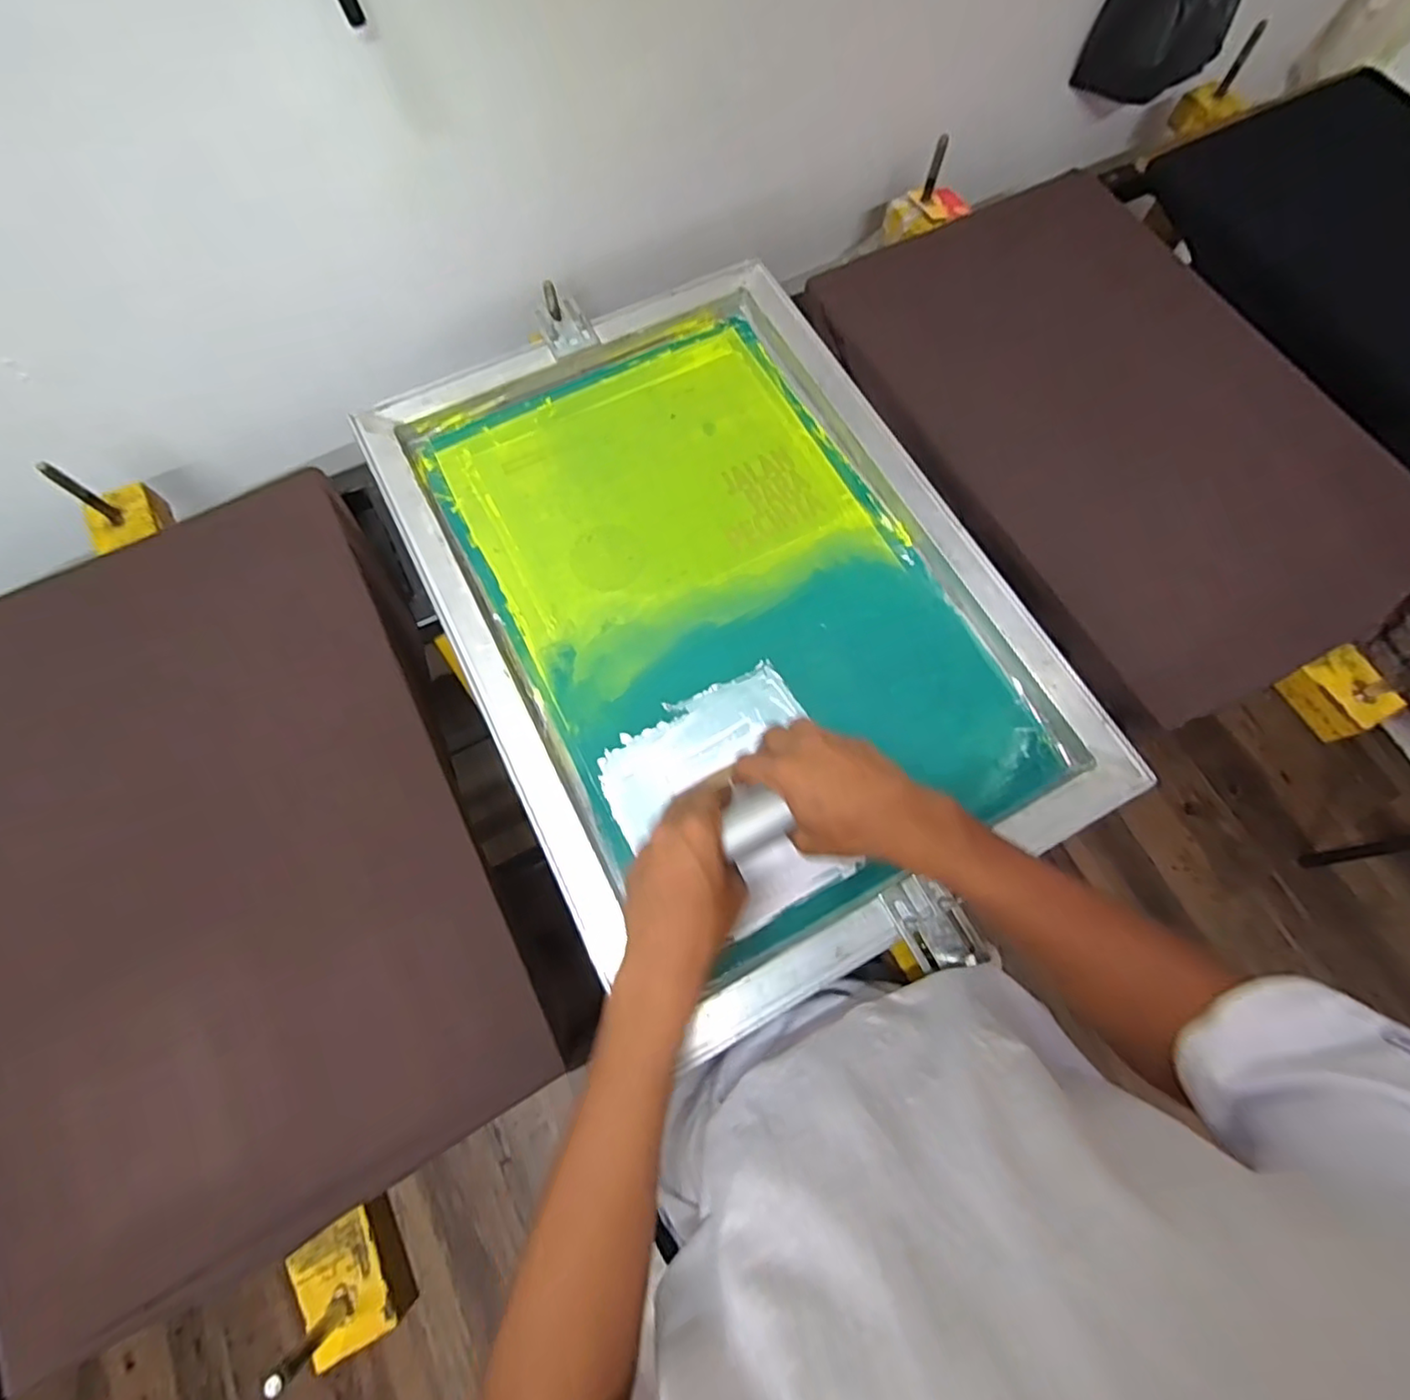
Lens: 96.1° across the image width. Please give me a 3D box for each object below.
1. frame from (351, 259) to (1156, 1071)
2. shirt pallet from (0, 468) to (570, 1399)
[{"bbox_3d":[0.013,-0.102,0.590,0.464,0.040,0.656,-27,75,-8],"label":"frame"},{"bbox_3d":[-0.415,0.118,0.521,0.404,0.020,0.586,-27,75,-8],"label":"shirt pallet"}]

